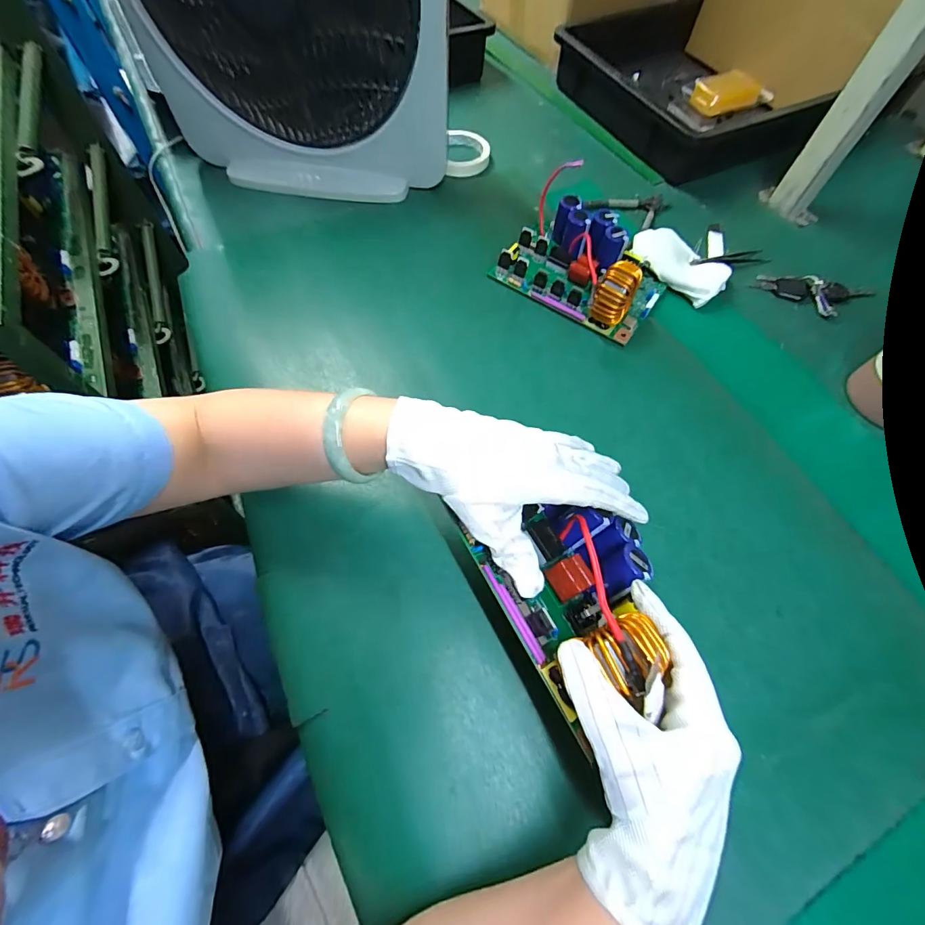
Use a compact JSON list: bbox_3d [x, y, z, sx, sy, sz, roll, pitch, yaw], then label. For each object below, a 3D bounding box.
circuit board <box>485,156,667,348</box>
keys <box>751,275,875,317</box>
[{"bbox_3d":[0.150,-0.249,0.524,0.193,0.065,0.129,35,67,15],"label":"circuit board"},{"bbox_3d":[0.468,-0.221,0.556,0.148,0.018,0.057,13,63,4],"label":"keys"}]

